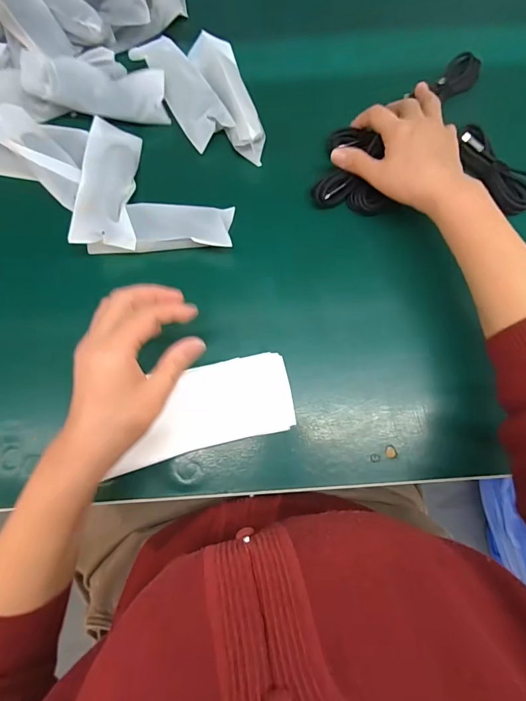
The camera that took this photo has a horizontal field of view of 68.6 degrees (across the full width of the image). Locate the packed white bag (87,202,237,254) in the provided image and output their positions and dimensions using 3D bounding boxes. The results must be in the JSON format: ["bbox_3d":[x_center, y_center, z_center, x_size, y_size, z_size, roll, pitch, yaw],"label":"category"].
[{"bbox_3d":[-0.107,-0.127,0.404,0.148,0.018,0.047,-2,93,-1],"label":"packed white bag"}]

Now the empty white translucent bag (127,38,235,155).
[{"bbox_3d":[-0.091,-0.298,0.434,0.052,0.024,0.147,-33,80,-6],"label":"empty white translucent bag"}]

